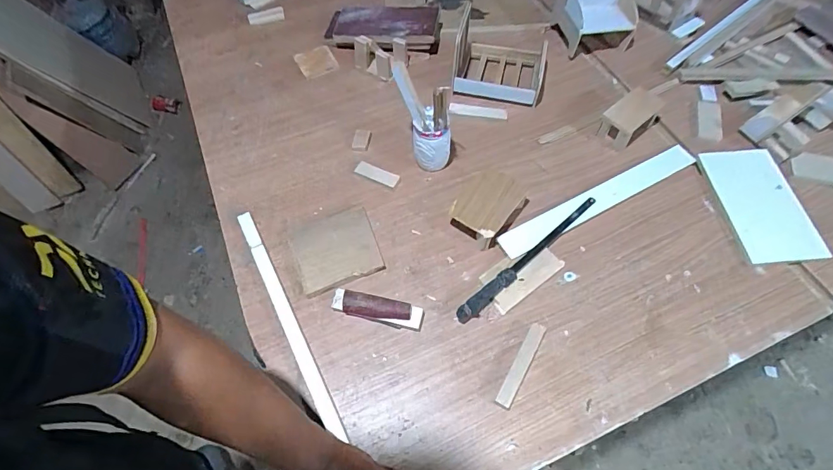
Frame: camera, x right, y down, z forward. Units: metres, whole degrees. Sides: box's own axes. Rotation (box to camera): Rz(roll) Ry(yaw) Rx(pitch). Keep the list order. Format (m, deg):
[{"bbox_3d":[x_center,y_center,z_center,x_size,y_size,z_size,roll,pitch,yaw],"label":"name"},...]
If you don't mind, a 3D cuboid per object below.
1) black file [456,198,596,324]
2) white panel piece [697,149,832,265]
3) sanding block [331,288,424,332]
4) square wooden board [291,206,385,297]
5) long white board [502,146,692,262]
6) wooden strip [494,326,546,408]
[{"bbox_3d":[0.176,0.031,0.663,0.301,0.026,0.023,-37,64,-16],"label":"black file"},{"bbox_3d":[0.556,-0.053,0.705,0.117,0.008,0.213,-4,62,-1],"label":"white panel piece"},{"bbox_3d":[-0.058,0.108,0.631,0.133,0.033,0.034,12,63,8],"label":"sanding block"},{"bbox_3d":[-0.126,0.024,0.680,0.125,0.019,0.116,-19,61,-7],"label":"square wooden board"},{"bbox_3d":[0.307,-0.061,0.727,0.389,0.008,0.049,-27,64,-14],"label":"long white board"},{"bbox_3d":[0.143,0.176,0.595,0.023,0.013,0.127,26,65,18],"label":"wooden strip"}]

